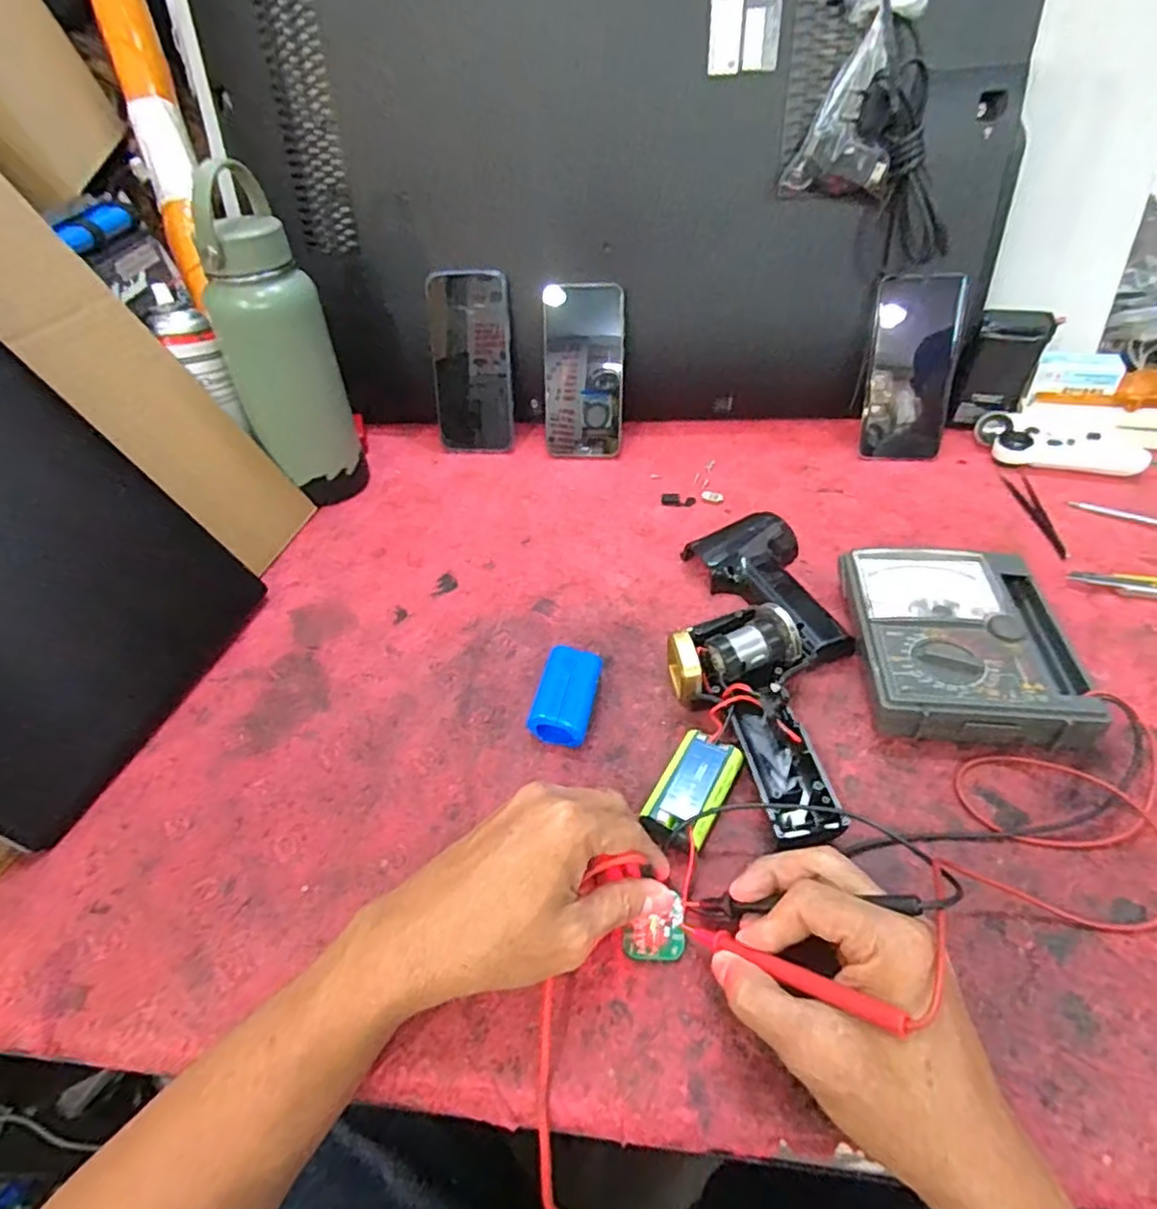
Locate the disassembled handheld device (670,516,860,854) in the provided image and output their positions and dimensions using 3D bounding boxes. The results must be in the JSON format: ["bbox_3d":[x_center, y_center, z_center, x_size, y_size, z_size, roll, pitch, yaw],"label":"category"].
[{"bbox_3d":[0.123,0.022,0.437,0.117,0.044,0.275,6,45,11],"label":"disassembled handheld device"}]

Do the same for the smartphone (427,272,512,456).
[{"bbox_3d":[-0.108,-0.241,0.653,0.076,0.169,0.008,-2,25,-7],"label":"smartphone"}]

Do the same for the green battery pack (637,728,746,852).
[{"bbox_3d":[0.064,0.108,0.369,0.036,0.022,0.070,20,49,24],"label":"green battery pack"}]

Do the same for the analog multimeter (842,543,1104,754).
[{"bbox_3d":[0.248,0.023,0.429,0.124,0.037,0.152,3,44,9],"label":"analog multimeter"}]

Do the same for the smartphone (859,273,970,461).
[{"bbox_3d":[0.308,-0.216,0.598,0.073,0.159,0.015,4,18,9],"label":"smartphone"}]

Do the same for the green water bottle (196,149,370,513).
[{"bbox_3d":[-0.257,-0.214,0.558,0.085,0.263,0.086,-21,46,-16],"label":"green water bottle"}]

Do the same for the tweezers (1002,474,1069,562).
[{"bbox_3d":[0.384,-0.076,0.542,0.021,0.004,0.120,4,44,10],"label":"tweezers"}]

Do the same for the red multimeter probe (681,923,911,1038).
[{"bbox_3d":[0.084,0.155,0.277,0.008,0.009,0.114,-41,18,-32],"label":"red multimeter probe"}]

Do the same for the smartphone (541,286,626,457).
[{"bbox_3d":[0.006,-0.226,0.635,0.077,0.158,0.008,-1,25,-1],"label":"smartphone"}]

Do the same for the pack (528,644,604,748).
[{"bbox_3d":[-0.006,0.057,0.416,0.036,0.024,0.072,5,44,11],"label":"pack"}]

